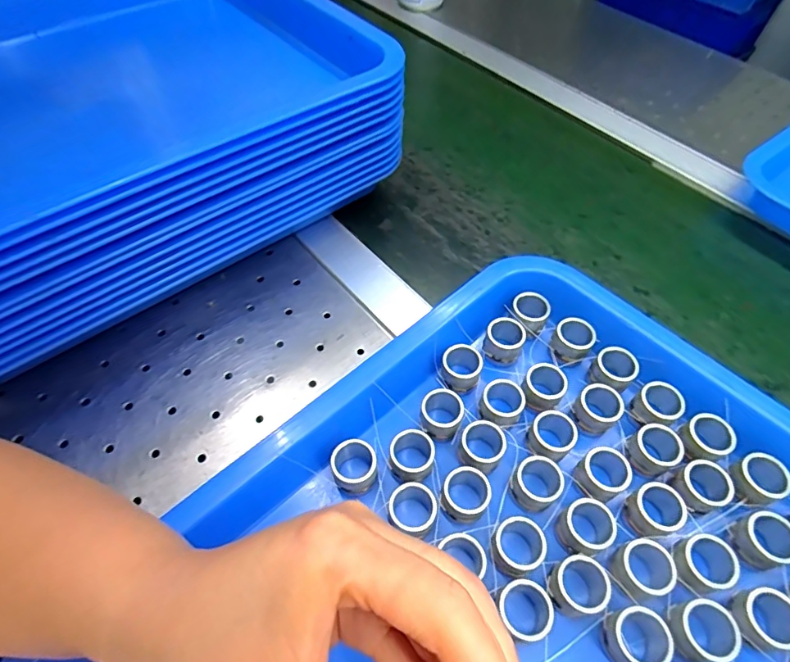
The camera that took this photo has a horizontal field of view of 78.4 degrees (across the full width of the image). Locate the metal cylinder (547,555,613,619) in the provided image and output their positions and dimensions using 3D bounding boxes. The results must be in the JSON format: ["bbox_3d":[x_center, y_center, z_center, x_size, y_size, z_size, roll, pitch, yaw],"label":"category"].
[{"bbox_3d":[0.090,0.125,0.236,0.025,0.019,0.025,1,54,-2],"label":"metal cylinder"}]

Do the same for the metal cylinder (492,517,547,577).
[{"bbox_3d":[0.062,0.110,0.247,0.023,0.019,0.025,1,54,-2],"label":"metal cylinder"}]

